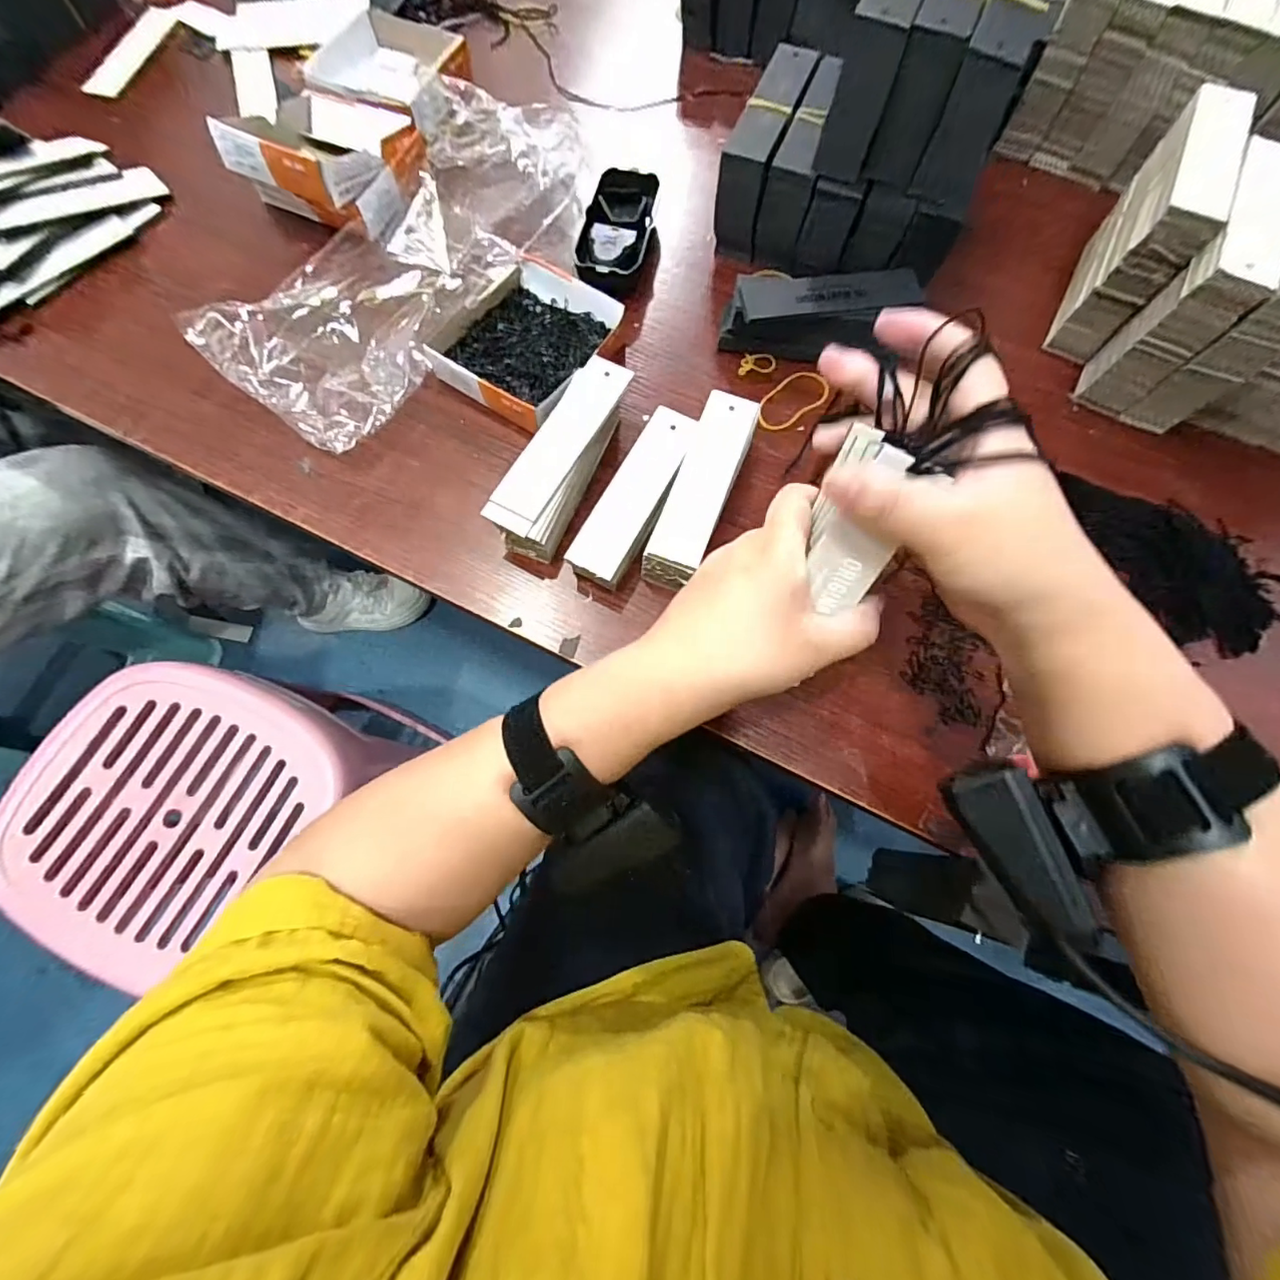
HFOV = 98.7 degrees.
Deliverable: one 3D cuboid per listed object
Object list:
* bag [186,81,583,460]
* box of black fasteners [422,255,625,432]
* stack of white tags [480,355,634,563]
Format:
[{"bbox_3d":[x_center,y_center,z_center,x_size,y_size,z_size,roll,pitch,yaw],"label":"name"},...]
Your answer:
[{"bbox_3d":[-0.175,-0.299,0.413,0.191,0.054,0.325,38,76,11],"label":"bag"},{"bbox_3d":[-0.083,-0.215,0.395,0.117,0.031,0.116,33,75,9],"label":"box of black fasteners"},{"bbox_3d":[-0.044,-0.118,0.364,0.048,0.039,0.139,26,74,7],"label":"stack of white tags"}]

